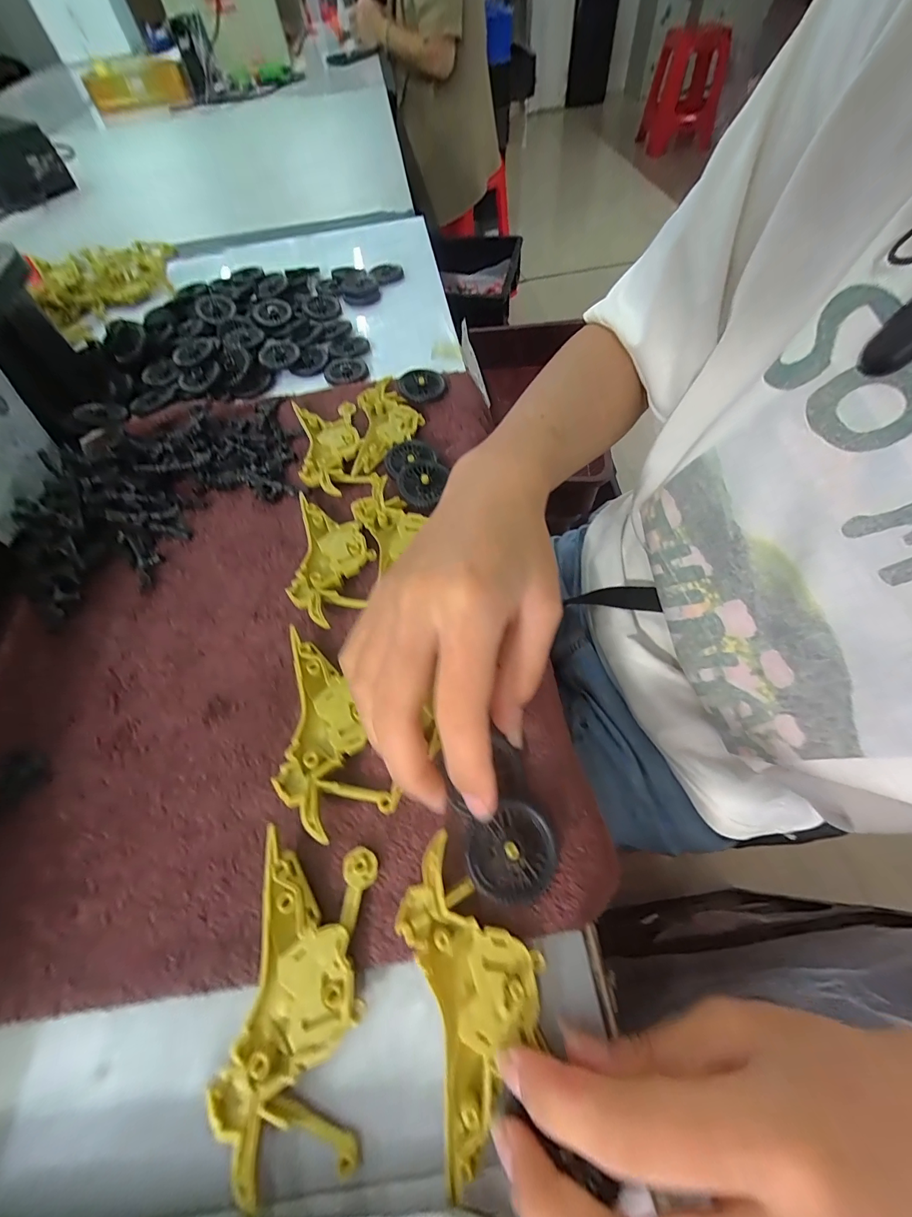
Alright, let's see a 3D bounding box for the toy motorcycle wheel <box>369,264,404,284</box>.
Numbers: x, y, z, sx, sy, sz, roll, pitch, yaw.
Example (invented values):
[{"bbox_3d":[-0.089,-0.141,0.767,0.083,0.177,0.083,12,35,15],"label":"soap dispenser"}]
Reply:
[{"bbox_3d":[-0.075,-0.361,0.449,0.037,0.006,0.035,-2,59,3],"label":"toy motorcycle wheel"}]

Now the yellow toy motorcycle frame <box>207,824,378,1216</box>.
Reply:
[{"bbox_3d":[-0.059,0.146,0.161,0.048,0.013,0.098,-3,59,3],"label":"yellow toy motorcycle frame"}]

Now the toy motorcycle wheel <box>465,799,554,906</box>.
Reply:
[{"bbox_3d":[0.023,0.100,0.172,0.036,0.007,0.032,-32,65,-14],"label":"toy motorcycle wheel"}]

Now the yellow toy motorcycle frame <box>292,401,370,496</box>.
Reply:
[{"bbox_3d":[-0.093,-0.119,0.309,0.044,0.011,0.099,-13,59,-3],"label":"yellow toy motorcycle frame"}]

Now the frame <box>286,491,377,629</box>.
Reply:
[{"bbox_3d":[-0.077,-0.031,0.260,0.048,0.013,0.094,-4,59,2],"label":"frame"}]

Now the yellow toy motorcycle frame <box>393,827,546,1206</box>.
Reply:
[{"bbox_3d":[0.007,0.137,0.157,0.045,0.009,0.090,-17,62,-7],"label":"yellow toy motorcycle frame"}]

